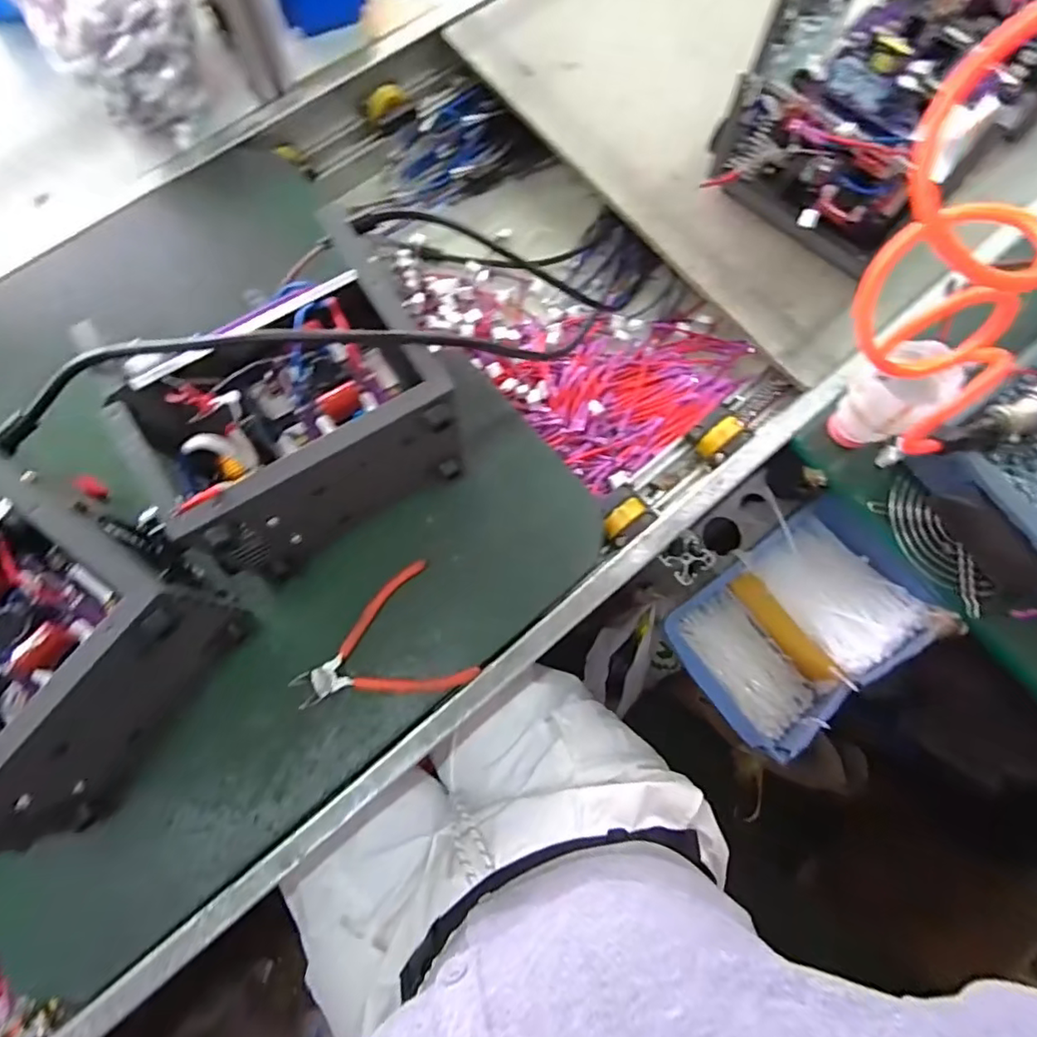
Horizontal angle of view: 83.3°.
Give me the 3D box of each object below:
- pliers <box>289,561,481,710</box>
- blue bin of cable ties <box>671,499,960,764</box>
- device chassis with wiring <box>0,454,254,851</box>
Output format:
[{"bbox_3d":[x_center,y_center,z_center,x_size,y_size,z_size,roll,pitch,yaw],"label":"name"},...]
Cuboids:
[{"bbox_3d":[-0.119,0.119,0.498,0.138,0.019,0.111,-30,79,-9],"label":"pliers"},{"bbox_3d":[0.280,0.102,0.583,0.245,0.079,0.165,-36,80,-10],"label":"blue bin of cable ties"},{"bbox_3d":[-0.332,0.114,0.428,0.136,0.177,0.213,35,77,7],"label":"device chassis with wiring"}]

